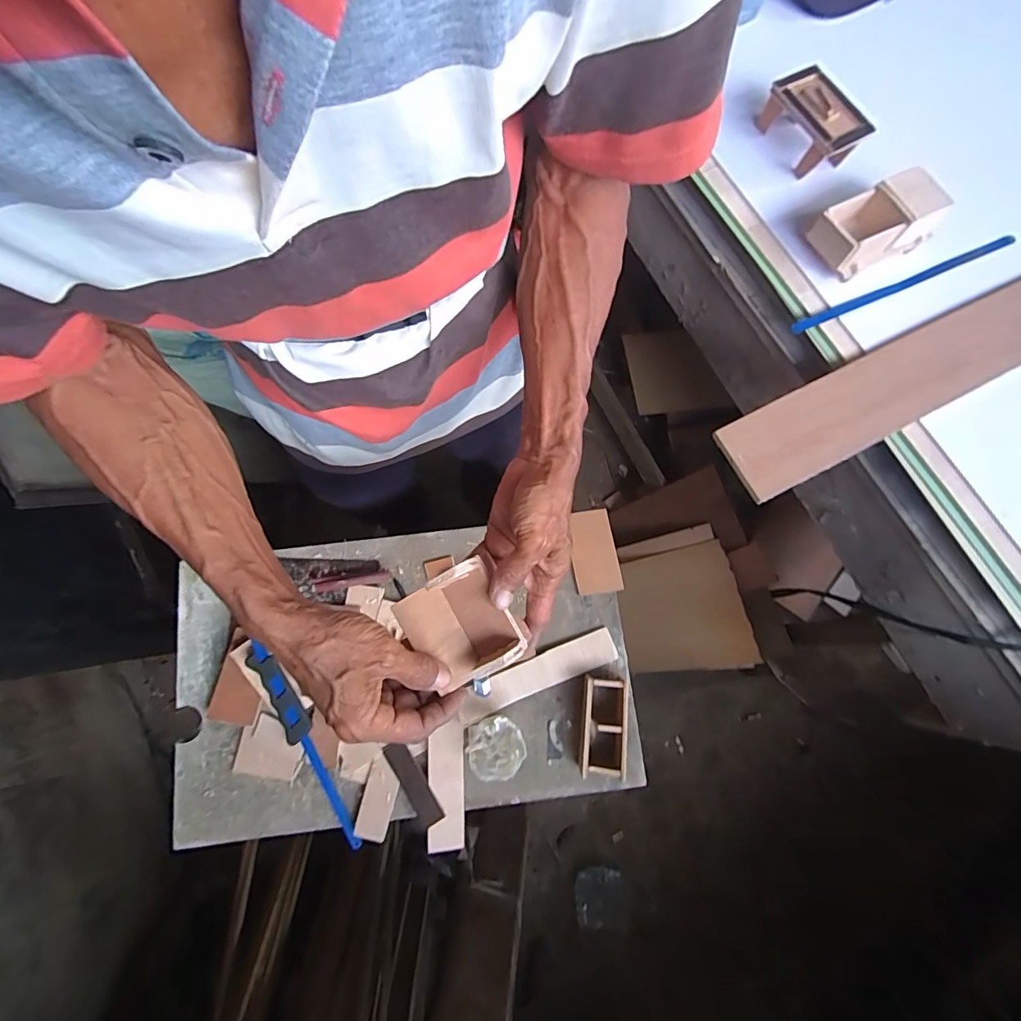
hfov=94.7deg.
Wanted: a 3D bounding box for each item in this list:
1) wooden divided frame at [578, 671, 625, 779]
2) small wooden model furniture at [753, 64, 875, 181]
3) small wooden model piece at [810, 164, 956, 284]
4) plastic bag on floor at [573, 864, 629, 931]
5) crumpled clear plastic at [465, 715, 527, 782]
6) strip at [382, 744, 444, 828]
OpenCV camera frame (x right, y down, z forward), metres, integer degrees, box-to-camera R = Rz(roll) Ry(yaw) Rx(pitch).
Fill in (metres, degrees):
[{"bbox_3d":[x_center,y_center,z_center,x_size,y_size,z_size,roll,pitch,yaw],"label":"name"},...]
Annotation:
[{"bbox_3d":[0.111,0.263,0.577,0.058,0.040,0.112,5,78,1],"label":"wooden divided frame"},{"bbox_3d":[0.350,-0.451,0.549,0.063,0.056,0.113,-38,81,-7],"label":"small wooden model furniture"},{"bbox_3d":[0.401,-0.312,0.515,0.113,0.051,0.074,-27,79,-5],"label":"small wooden model piece"},{"bbox_3d":[0.202,0.856,1.035,0.120,0.039,0.114,-7,78,-2],"label":"plastic bag on floor"},{"bbox_3d":[-0.018,0.281,0.563,0.066,0.053,0.072,23,79,5],"label":"crumpled clear plastic"},{"bbox_3d":[-0.118,0.329,0.566,0.029,0.008,0.100,-32,80,-6],"label":"strip"}]

